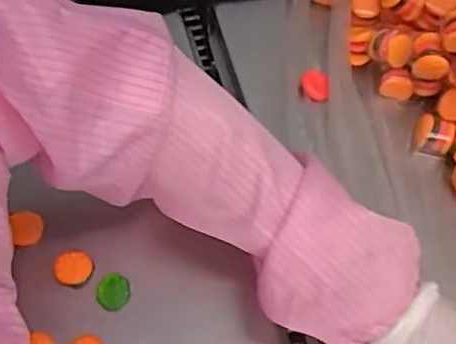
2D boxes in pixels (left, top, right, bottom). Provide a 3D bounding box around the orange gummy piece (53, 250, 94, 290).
[{"bbox_3d":[-0.120,0.075,0.499,0.029,0.015,0.026,14,65,4],"label":"orange gummy piece"}]

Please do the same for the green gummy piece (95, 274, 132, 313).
[{"bbox_3d":[-0.089,0.094,0.499,0.027,0.010,0.025,1,65,-2],"label":"green gummy piece"}]

